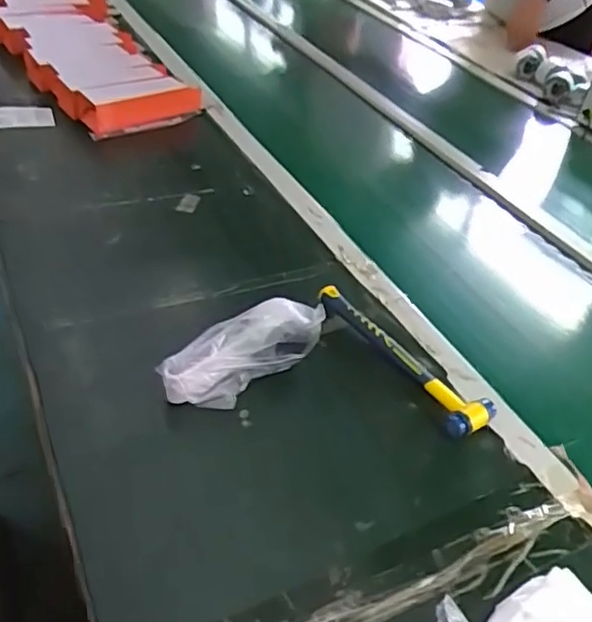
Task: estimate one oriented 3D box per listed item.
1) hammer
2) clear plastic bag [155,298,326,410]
[{"bbox_3d":[0.114,0.047,0.695,0.059,0.029,0.239,-20,47,-28],"label":"hammer"},{"bbox_3d":[-0.055,0.044,0.639,0.168,0.075,0.055,-21,48,-29],"label":"clear plastic bag"}]

